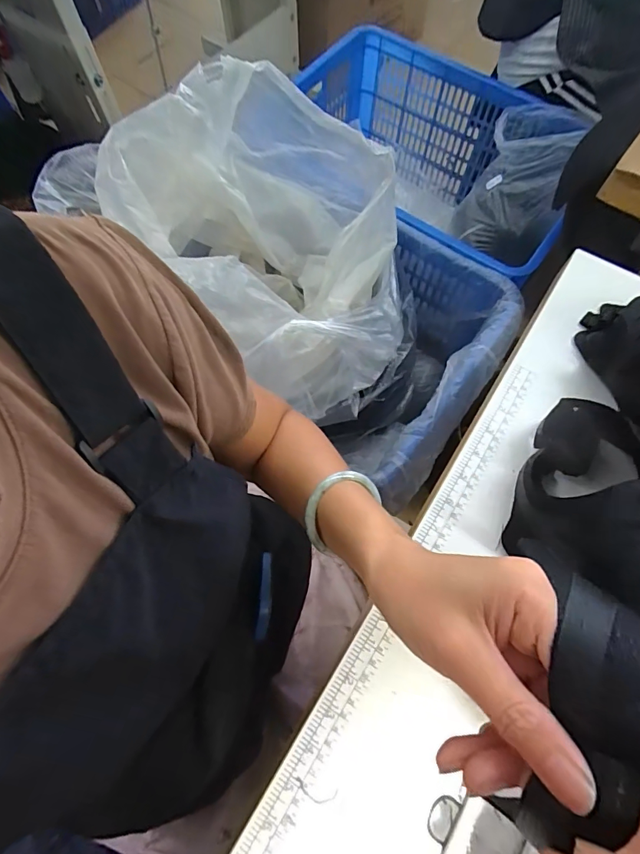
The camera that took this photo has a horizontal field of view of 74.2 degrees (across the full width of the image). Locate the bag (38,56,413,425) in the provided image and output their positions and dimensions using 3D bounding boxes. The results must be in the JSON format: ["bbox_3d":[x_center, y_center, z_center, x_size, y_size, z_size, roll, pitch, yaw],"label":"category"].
[{"bbox_3d":[-0.028,-0.274,0.620,0.427,0.241,0.373,38,74,13],"label":"bag"}]

